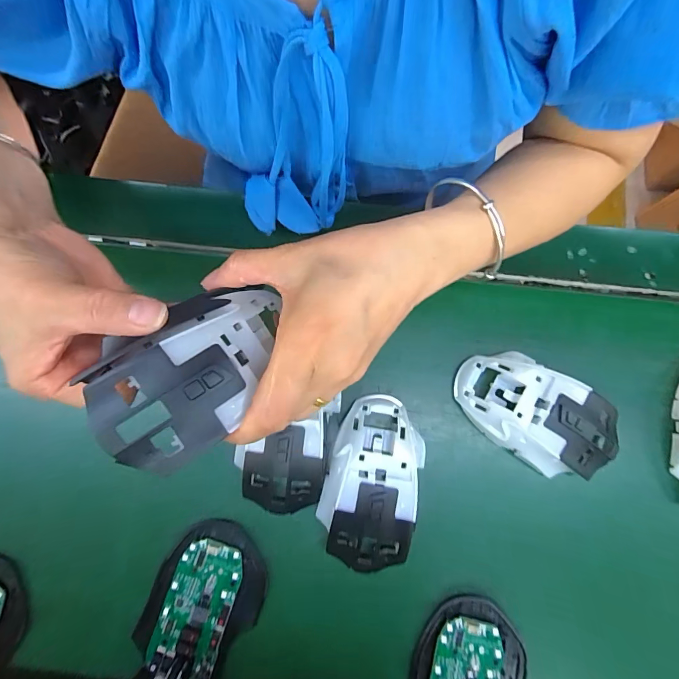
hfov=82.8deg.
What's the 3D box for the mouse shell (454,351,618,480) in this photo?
[{"bbox_3d":[0.140,0.053,0.273,0.114,0.035,0.069,27,84,4],"label":"mouse shell"}]

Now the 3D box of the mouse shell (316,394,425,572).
[{"bbox_3d":[0.023,0.098,0.268,0.063,0.035,0.113,14,83,3],"label":"mouse shell"}]

